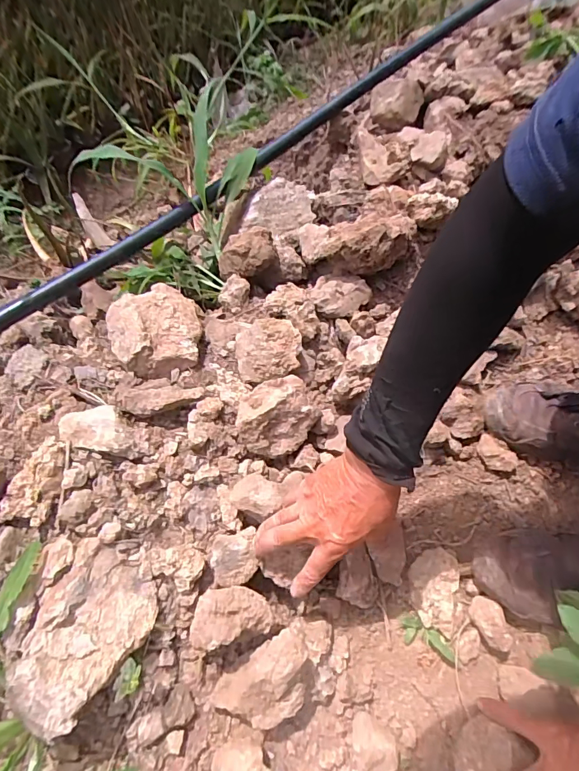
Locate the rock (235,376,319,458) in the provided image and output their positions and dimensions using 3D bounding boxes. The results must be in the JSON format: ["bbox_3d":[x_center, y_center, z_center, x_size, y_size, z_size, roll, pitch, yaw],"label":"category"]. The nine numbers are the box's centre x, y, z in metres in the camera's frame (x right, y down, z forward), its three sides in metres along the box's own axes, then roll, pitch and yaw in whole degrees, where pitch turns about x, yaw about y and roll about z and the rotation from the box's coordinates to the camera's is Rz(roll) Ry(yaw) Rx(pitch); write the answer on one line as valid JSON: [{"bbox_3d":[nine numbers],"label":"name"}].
[{"bbox_3d":[-0.016,0.039,0.514,0.102,0.061,0.087,-25,73,-14],"label":"rock"}]

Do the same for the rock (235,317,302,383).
[{"bbox_3d":[-0.029,-0.049,0.560,0.086,0.042,0.087,2,69,-5],"label":"rock"}]

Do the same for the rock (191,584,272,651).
[{"bbox_3d":[-0.059,0.233,0.420,0.077,0.032,0.051,-2,69,-6],"label":"rock"}]

